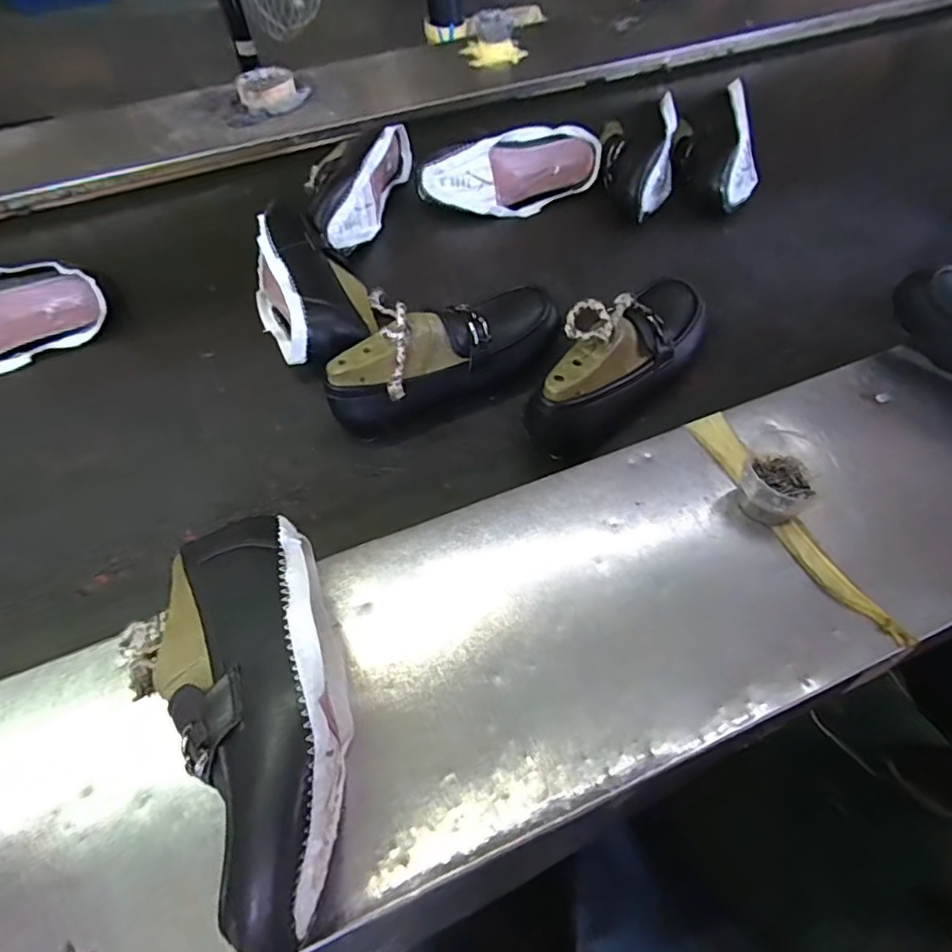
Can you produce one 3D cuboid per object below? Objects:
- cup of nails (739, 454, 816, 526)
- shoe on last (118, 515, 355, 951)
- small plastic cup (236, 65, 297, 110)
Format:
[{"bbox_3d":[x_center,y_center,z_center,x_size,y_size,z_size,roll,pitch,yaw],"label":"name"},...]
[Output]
[{"bbox_3d":[0.235,0.008,0.451,0.052,0.038,0.059,38,63,23],"label":"cup of nails"},{"bbox_3d":[-0.138,0.139,0.341,0.116,0.088,0.231,-19,57,-11],"label":"shoe on last"},{"bbox_3d":[-0.315,-0.583,0.869,0.082,0.034,0.092,-12,56,-6],"label":"small plastic cup"}]

